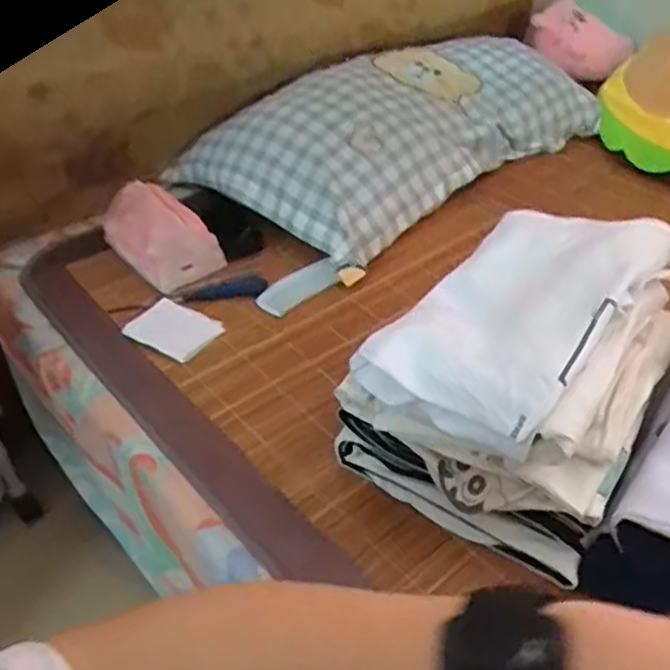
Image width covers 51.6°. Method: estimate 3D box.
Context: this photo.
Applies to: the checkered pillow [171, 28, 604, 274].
[{"bbox_3d":[0.111,-0.329,1.059,0.618,0.105,0.327,-31,49,-31],"label":"checkered pillow"}]

